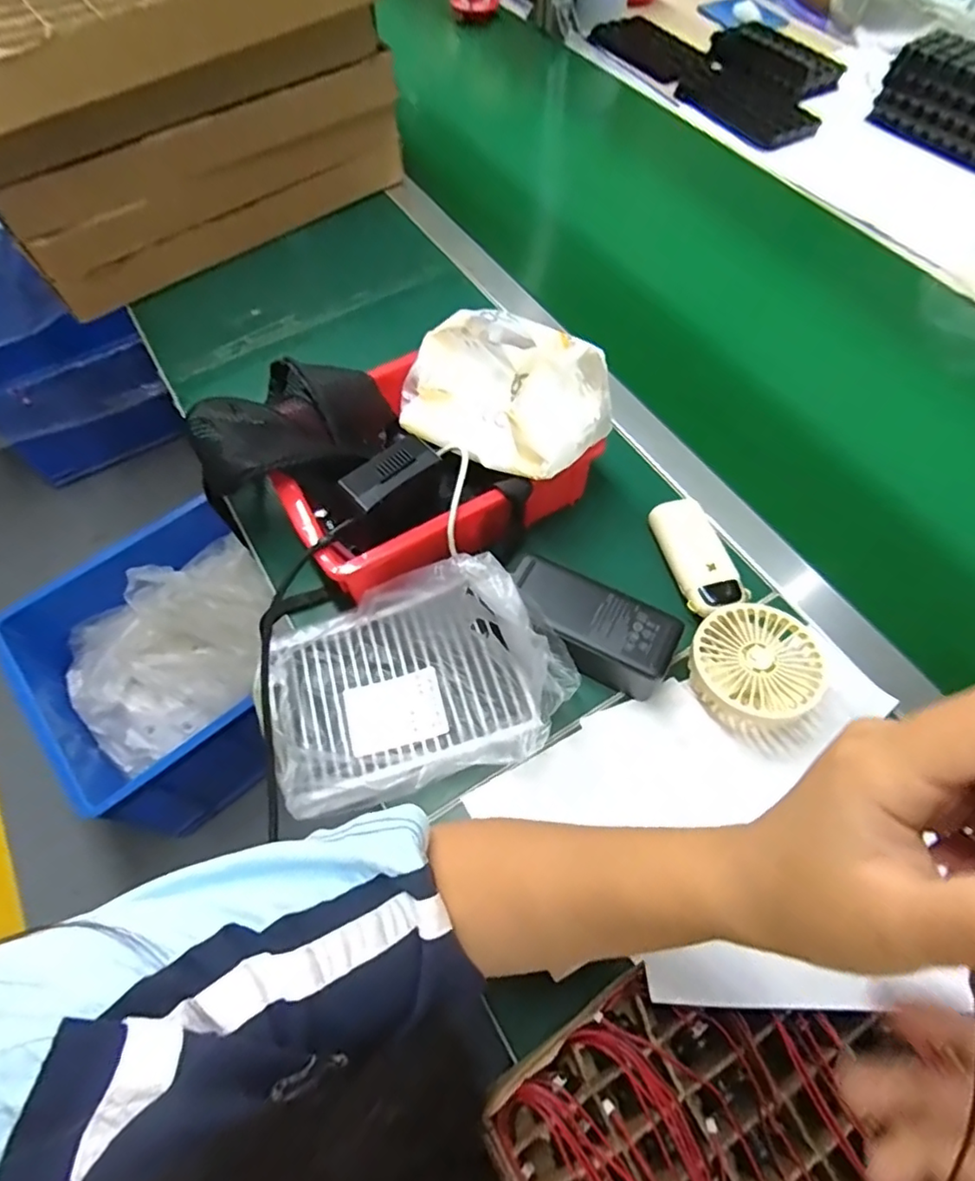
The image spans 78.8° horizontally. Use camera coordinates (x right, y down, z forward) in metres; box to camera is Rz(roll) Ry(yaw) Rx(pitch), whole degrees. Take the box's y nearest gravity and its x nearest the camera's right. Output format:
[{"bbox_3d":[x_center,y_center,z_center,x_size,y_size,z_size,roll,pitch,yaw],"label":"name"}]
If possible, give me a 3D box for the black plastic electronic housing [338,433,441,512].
[{"bbox_3d":[-0.069,-0.087,0.426,0.030,0.016,0.071,37,68,18],"label":"black plastic electronic housing"}]

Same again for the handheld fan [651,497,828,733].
[{"bbox_3d":[0.185,0.011,0.450,0.086,0.033,0.193,-4,62,-1],"label":"handheld fan"}]

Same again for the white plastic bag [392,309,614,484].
[{"bbox_3d":[0.010,-0.155,0.455,0.106,0.086,0.167,-40,68,-18],"label":"white plastic bag"}]

